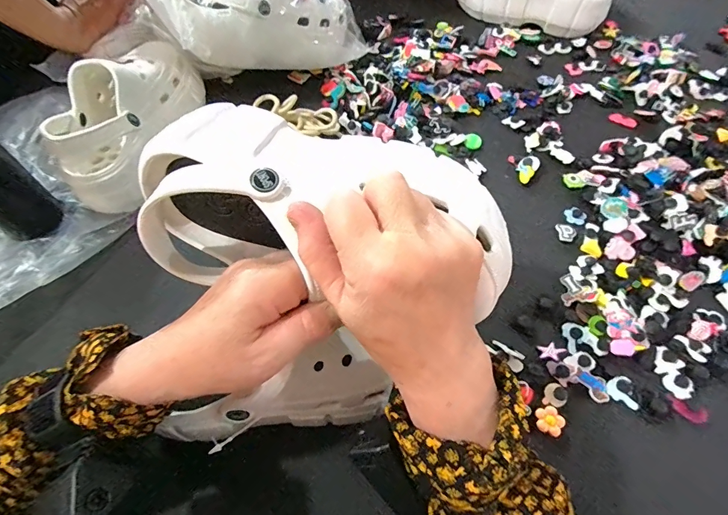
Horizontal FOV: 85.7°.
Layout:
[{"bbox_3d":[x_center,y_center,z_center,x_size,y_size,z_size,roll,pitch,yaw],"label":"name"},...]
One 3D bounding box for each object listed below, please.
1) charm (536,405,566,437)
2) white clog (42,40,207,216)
[{"bbox_3d":[0.160,0.141,0.338,0.022,0.008,0.024,3,58,3],"label":"charm"},{"bbox_3d":[-0.281,-0.175,0.471,0.088,0.109,0.232,6,58,6],"label":"white clog"}]

